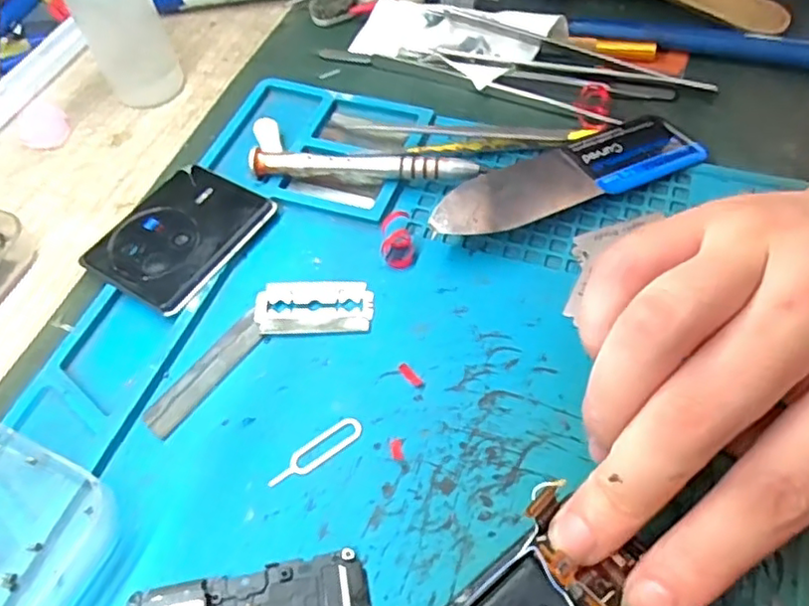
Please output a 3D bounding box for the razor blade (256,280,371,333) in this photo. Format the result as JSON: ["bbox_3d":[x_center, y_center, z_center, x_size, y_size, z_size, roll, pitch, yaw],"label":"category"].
[{"bbox_3d":[-0.033,0.000,0.230,0.042,0.004,0.024,-1,56,4],"label":"razor blade"}]

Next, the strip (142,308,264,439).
[{"bbox_3d":[-0.069,0.023,0.218,0.013,0.004,0.051,30,63,22],"label":"strip"}]

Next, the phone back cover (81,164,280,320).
[{"bbox_3d":[-0.088,-0.027,0.250,0.050,0.007,0.063,25,61,20],"label":"phone back cover"}]

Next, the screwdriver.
[{"bbox_3d":[-0.017,-0.055,0.259,0.095,0.012,0.008,5,56,8],"label":"screwdriver"}]

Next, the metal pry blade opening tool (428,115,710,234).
[{"bbox_3d":[0.065,-0.051,0.250,0.118,0.014,0.035,-24,57,-11],"label":"metal pry blade opening tool"}]

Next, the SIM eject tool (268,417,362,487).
[{"bbox_3d":[-0.028,0.048,0.200,0.033,0.004,0.009,-33,61,-17],"label":"SIM eject tool"}]

